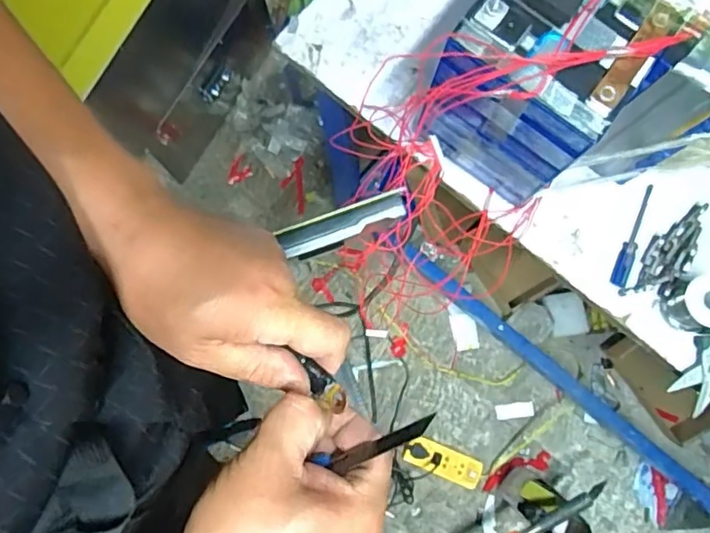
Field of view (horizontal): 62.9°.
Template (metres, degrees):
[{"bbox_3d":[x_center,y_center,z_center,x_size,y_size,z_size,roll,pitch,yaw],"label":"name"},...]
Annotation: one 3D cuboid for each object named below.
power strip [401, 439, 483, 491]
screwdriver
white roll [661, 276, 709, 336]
[{"bbox_3d":[0.197,0.439,1.301,0.175,0.033,0.069,21,80,6],"label":"power strip"},{"bbox_3d":[0.314,-0.036,0.656,0.015,0.011,0.124,20,80,6],"label":"screwdriver"},{"bbox_3d":[0.364,0.041,0.612,0.055,0.053,0.056,0,78,2],"label":"white roll"}]

